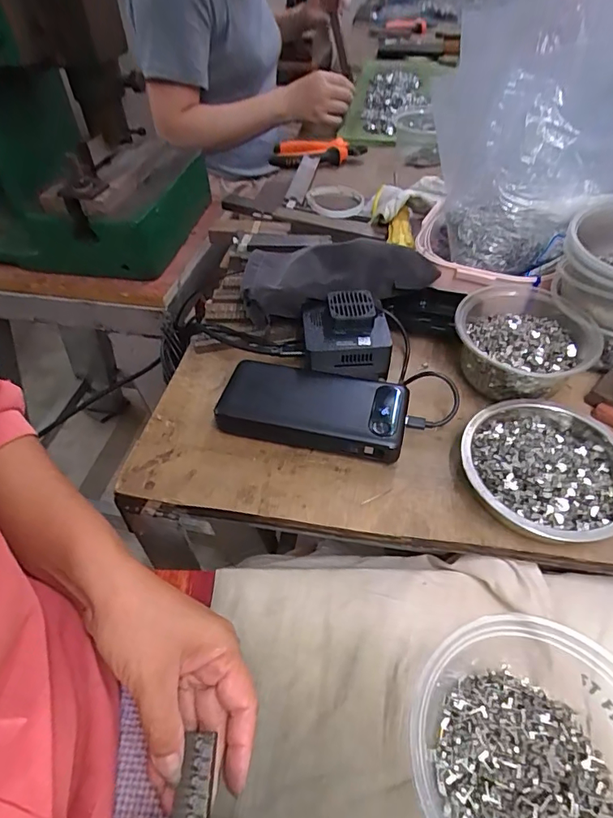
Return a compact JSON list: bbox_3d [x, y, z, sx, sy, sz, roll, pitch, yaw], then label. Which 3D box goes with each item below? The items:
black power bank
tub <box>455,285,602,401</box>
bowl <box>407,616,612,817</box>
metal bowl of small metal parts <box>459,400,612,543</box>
[{"bbox_3d":[0.005,-0.002,0.411,0.155,0.025,0.073,10,52,11],"label":"black power bank"},{"bbox_3d":[0.188,-0.055,0.425,0.108,0.054,0.107,-2,50,2],"label":"tub"},{"bbox_3d":[0.137,0.196,0.264,0.151,0.061,0.127,10,52,12],"label":"bowl"},{"bbox_3d":[0.182,0.044,0.360,0.124,0.031,0.118,-2,50,2],"label":"metal bowl of small metal parts"}]

